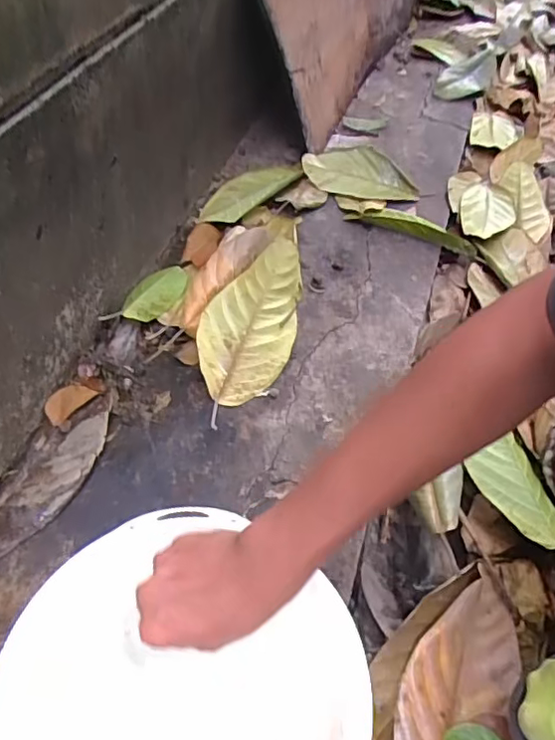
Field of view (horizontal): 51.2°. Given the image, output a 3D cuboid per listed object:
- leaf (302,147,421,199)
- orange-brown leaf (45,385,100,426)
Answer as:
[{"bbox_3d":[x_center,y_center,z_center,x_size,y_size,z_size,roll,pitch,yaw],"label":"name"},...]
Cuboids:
[{"bbox_3d":[0.138,-0.326,0.953,0.194,0.042,0.088,4,49,-3],"label":"leaf"},{"bbox_3d":[-0.225,0.032,0.621,0.033,0.008,0.057,27,51,17],"label":"orange-brown leaf"}]

